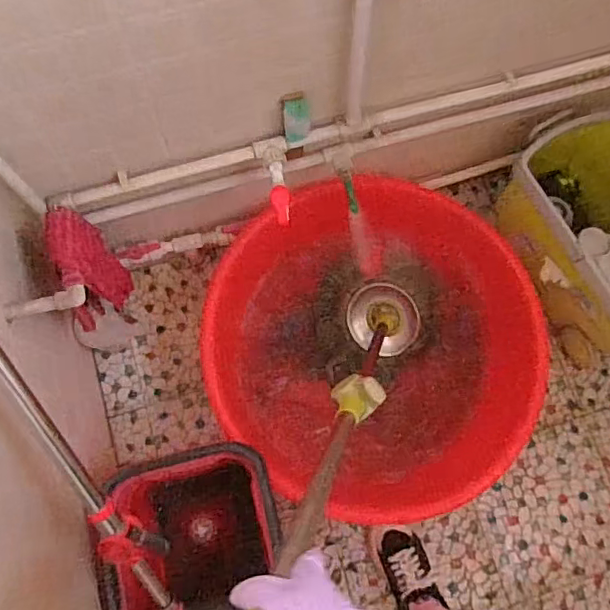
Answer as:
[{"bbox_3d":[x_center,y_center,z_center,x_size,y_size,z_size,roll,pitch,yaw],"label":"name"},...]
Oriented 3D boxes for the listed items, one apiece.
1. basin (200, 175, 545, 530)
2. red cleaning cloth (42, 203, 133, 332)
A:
[{"bbox_3d":[0.137,0.082,1.139,0.623,0.218,0.647,0,75,-2],"label":"basin"},{"bbox_3d":[-0.350,-0.047,0.934,0.072,0.219,0.146,-2,75,-2],"label":"red cleaning cloth"}]

